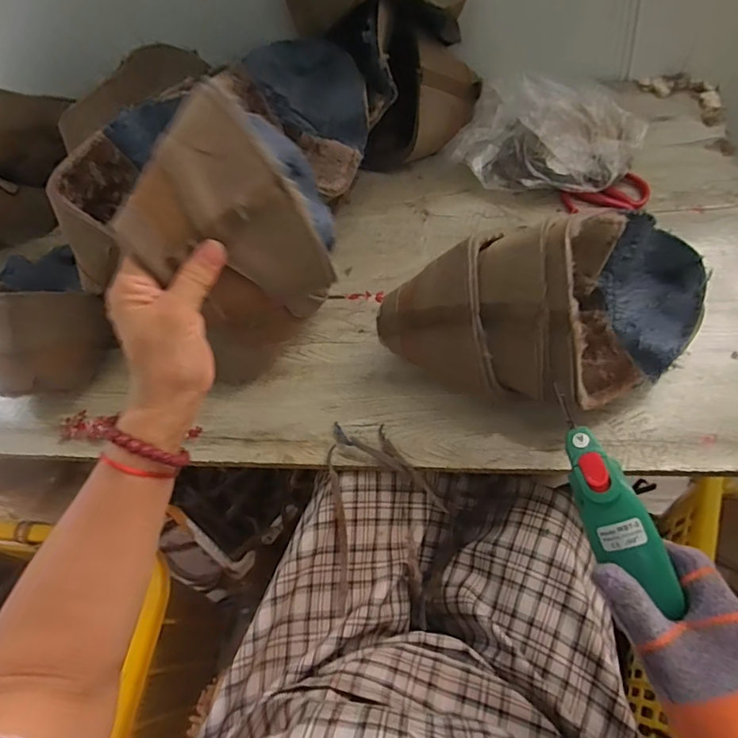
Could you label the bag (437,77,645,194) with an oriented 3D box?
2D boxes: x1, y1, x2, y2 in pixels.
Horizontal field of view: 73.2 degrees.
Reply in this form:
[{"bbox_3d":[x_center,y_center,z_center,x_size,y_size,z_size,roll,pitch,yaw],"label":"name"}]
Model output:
[{"bbox_3d":[0.227,-0.296,0.646,0.218,0.100,0.117,22,64,15],"label":"bag"}]

